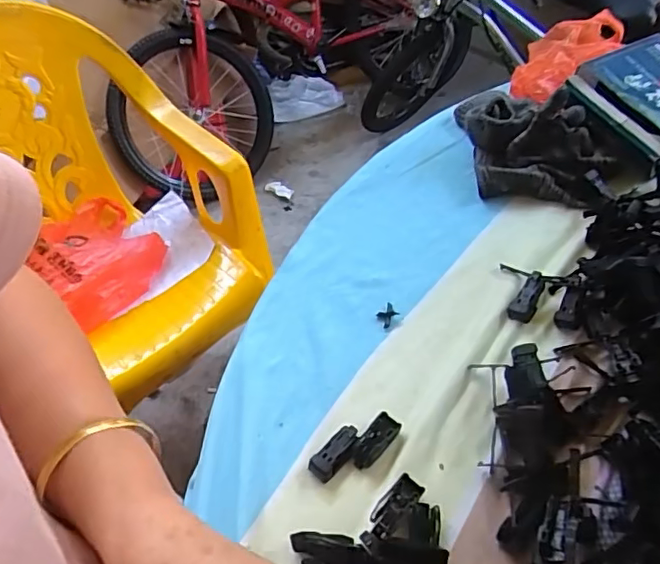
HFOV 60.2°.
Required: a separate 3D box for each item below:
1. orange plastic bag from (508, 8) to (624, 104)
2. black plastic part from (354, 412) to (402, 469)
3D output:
[{"bbox_3d":[0.286,-0.282,0.696,0.102,0.052,0.206,29,62,24],"label":"orange plastic bag"},{"bbox_3d":[0.036,0.130,0.465,0.021,0.011,0.047,36,65,26],"label":"black plastic part"}]

